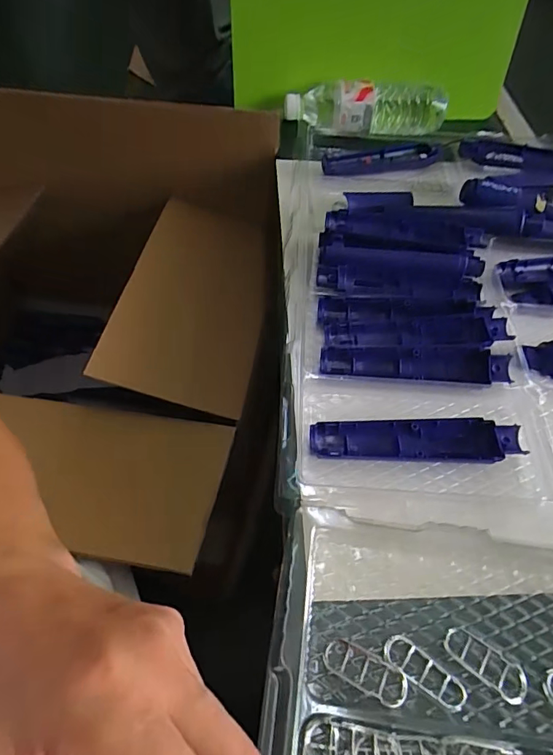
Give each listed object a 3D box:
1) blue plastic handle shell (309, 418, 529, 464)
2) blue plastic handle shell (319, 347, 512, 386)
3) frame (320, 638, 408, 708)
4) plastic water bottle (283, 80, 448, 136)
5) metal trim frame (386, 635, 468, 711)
[{"bbox_3d":[0.113,0.054,0.393,0.167,0.015,0.038,0,53,-1],"label":"blue plastic handle shell"},{"bbox_3d":[0.124,-0.011,0.431,0.166,0.018,0.031,2,53,1],"label":"blue plastic handle shell"},{"bbox_3d":[0.055,0.183,0.299,0.053,0.009,0.022,25,57,16],"label":"frame"},{"bbox_3d":[0.134,-0.392,0.709,0.238,0.067,0.064,-4,54,-4],"label":"plastic water bottle"},{"bbox_3d":[0.092,0.184,0.300,0.053,0.010,0.020,33,60,21],"label":"metal trim frame"}]

